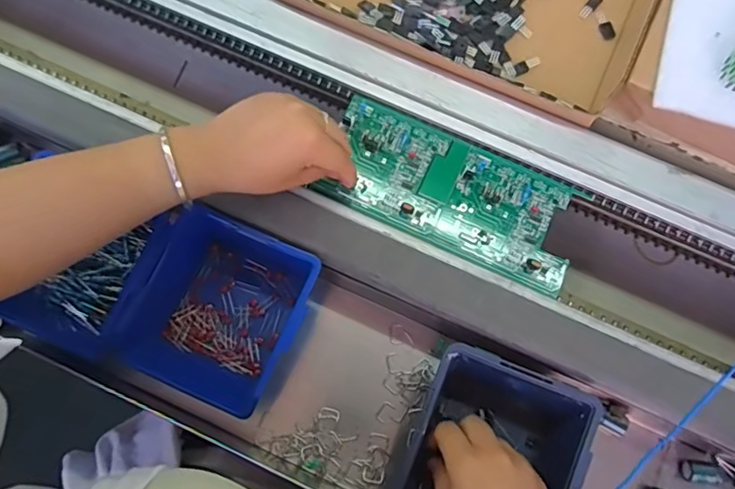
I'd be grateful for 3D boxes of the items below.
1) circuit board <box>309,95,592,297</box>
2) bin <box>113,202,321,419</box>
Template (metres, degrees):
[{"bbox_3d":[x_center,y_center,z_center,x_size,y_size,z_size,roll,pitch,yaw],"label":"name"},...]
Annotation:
[{"bbox_3d":[0.071,-0.043,0.450,0.210,0.007,0.098,23,73,5],"label":"circuit board"},{"bbox_3d":[-0.112,0.055,0.427,0.115,0.069,0.131,25,73,6],"label":"bin"}]

